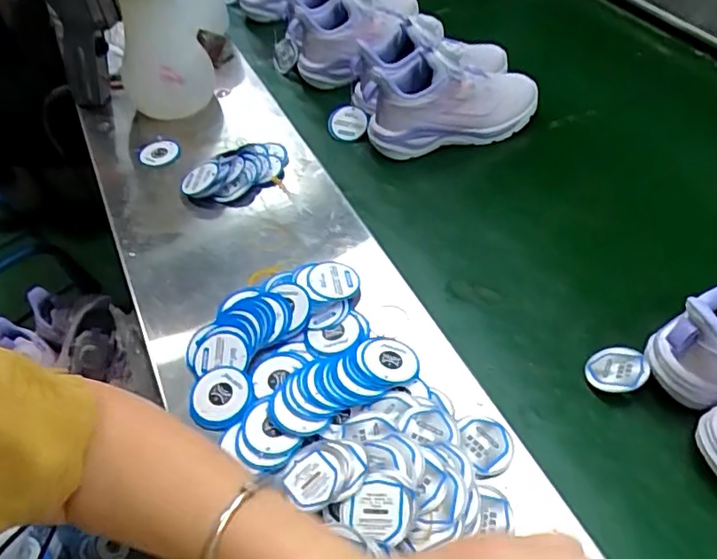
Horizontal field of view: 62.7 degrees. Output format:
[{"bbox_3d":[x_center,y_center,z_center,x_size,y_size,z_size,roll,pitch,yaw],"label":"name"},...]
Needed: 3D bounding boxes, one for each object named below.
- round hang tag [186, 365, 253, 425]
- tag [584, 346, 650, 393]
[{"bbox_3d":[-0.112,0.093,0.476,0.049,0.008,0.049,-2,59,3],"label":"round hang tag"},{"bbox_3d":[0.222,0.076,0.504,0.047,0.007,0.046,-18,37,14],"label":"tag"}]

